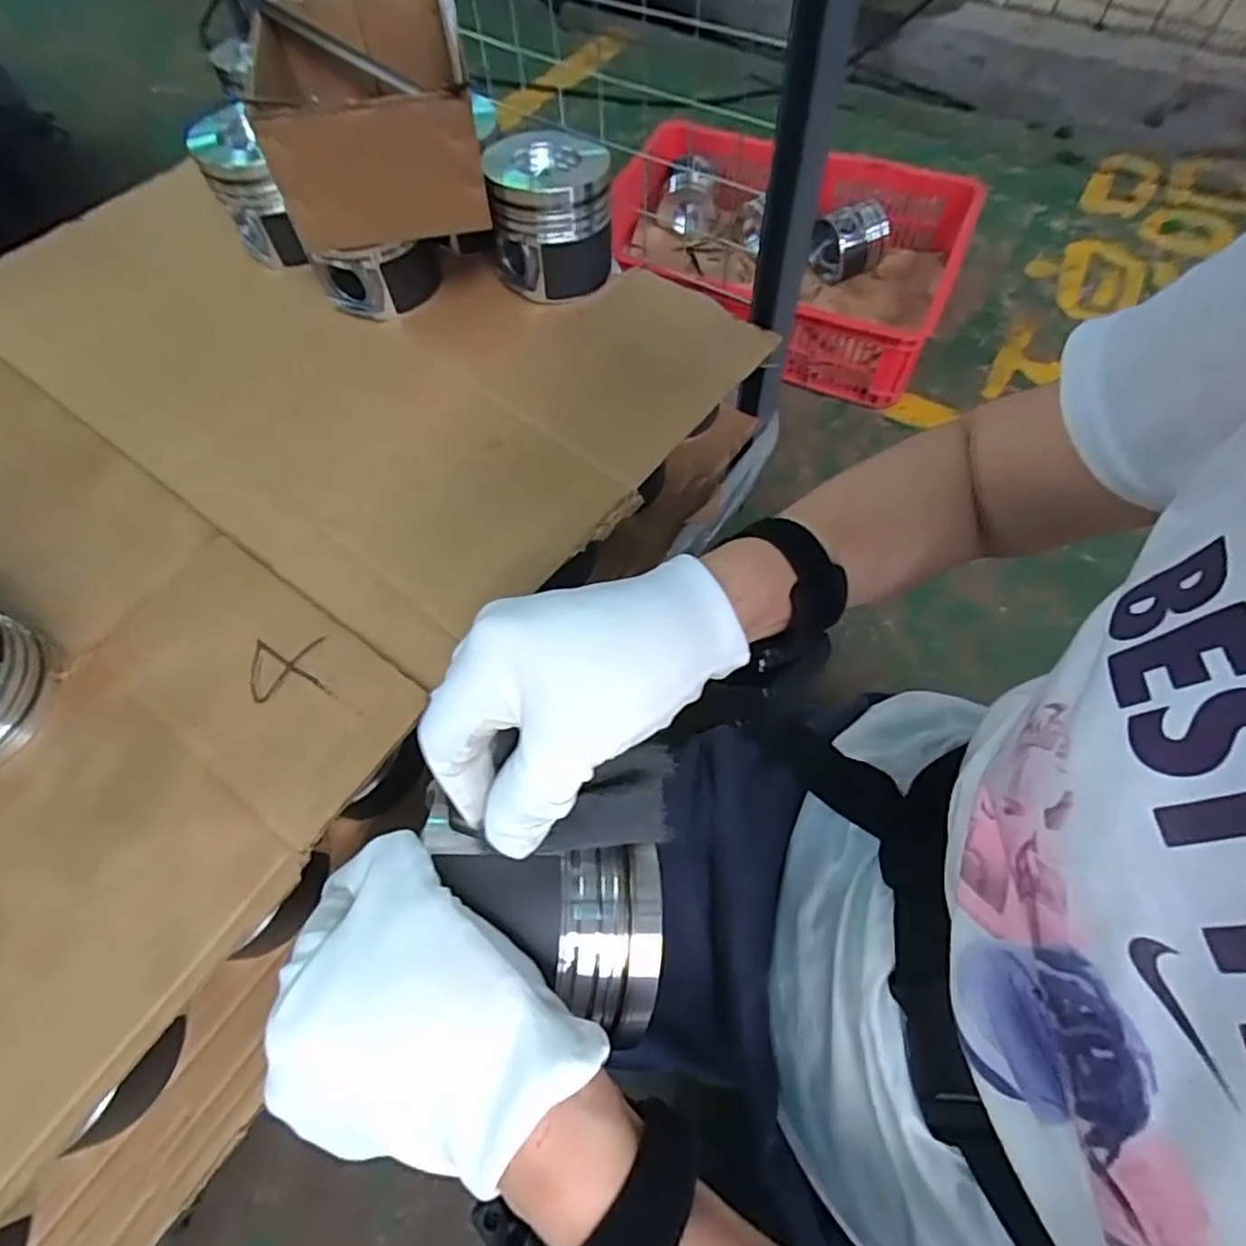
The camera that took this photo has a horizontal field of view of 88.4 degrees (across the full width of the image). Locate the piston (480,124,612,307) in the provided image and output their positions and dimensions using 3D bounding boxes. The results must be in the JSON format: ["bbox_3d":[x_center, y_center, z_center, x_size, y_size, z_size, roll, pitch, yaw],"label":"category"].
[{"bbox_3d":[-0.066,-0.368,0.584,0.107,0.094,0.107,-6,64,-4],"label":"piston"}]

